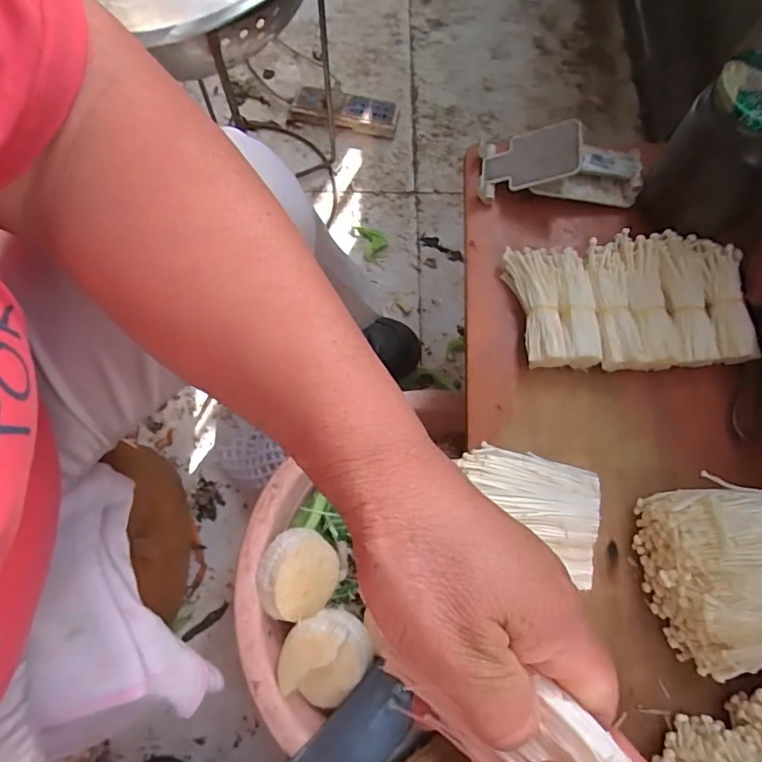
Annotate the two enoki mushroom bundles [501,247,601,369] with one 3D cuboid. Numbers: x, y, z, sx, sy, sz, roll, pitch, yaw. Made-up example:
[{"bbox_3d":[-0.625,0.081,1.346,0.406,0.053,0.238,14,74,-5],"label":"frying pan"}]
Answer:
[{"bbox_3d":[0.155,-0.068,0.453,0.065,0.027,0.115,-7,74,-2],"label":"two enoki mushroom bundles"}]

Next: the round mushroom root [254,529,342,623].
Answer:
[{"bbox_3d":[-0.083,0.197,0.520,0.079,0.027,0.083,2,87,-38],"label":"round mushroom root"}]

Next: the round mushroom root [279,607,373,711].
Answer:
[{"bbox_3d":[-0.054,0.265,0.482,0.078,0.051,0.086,35,77,10],"label":"round mushroom root"}]

